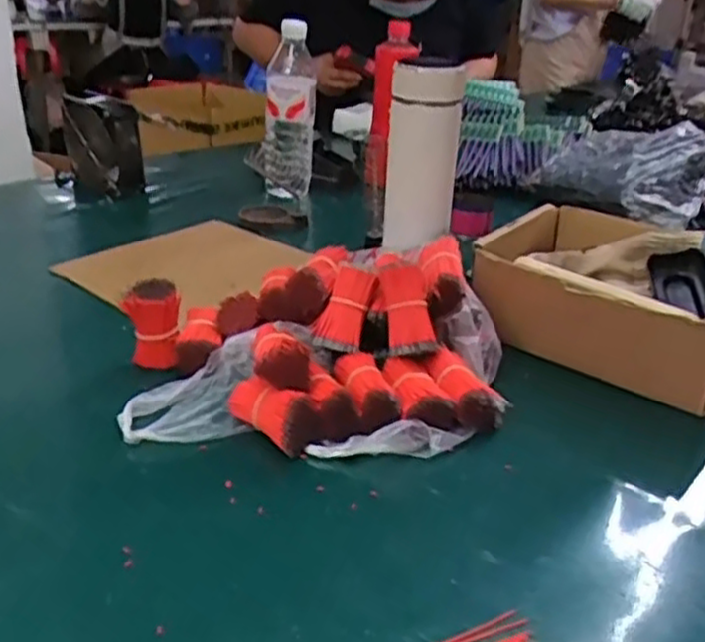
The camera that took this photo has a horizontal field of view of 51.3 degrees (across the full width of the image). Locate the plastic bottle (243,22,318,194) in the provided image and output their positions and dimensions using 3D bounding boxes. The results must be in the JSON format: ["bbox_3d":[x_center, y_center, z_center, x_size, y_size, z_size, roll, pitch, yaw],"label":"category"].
[{"bbox_3d":[-0.090,-0.276,0.981,0.082,0.215,0.071,3,26,-1],"label":"plastic bottle"}]

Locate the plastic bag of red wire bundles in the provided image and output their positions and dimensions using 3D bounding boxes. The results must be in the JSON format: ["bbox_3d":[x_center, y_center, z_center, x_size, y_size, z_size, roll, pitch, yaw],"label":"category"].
[{"bbox_3d":[-0.027,0.009,0.586,0.291,0.104,0.211,2,26,-3],"label":"plastic bag of red wire bundles"}]

